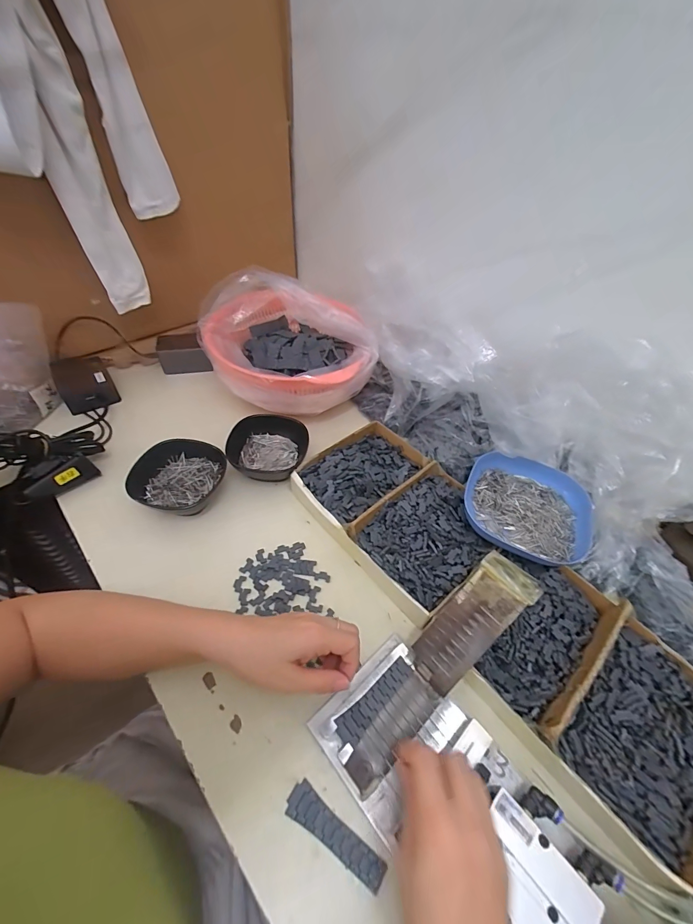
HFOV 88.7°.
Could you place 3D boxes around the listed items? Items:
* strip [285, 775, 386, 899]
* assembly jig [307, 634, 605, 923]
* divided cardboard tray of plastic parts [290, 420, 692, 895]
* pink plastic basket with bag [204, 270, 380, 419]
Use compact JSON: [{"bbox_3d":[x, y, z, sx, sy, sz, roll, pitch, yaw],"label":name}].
[{"bbox_3d":[-0.009,0.293,0.279,0.086,0.004,0.022,29,52,18],"label":"strip"},{"bbox_3d":[0.082,0.262,0.288,0.215,0.025,0.111,35,54,27],"label":"assembly jig"},{"bbox_3d":[0.146,0.123,0.393,0.176,0.043,0.486,-30,58,-28],"label":"divided cardboard tray of plastic parts"},{"bbox_3d":[-0.091,-0.183,0.570,0.250,0.126,0.242,-9,50,-14],"label":"pink plastic basket with bag"}]

